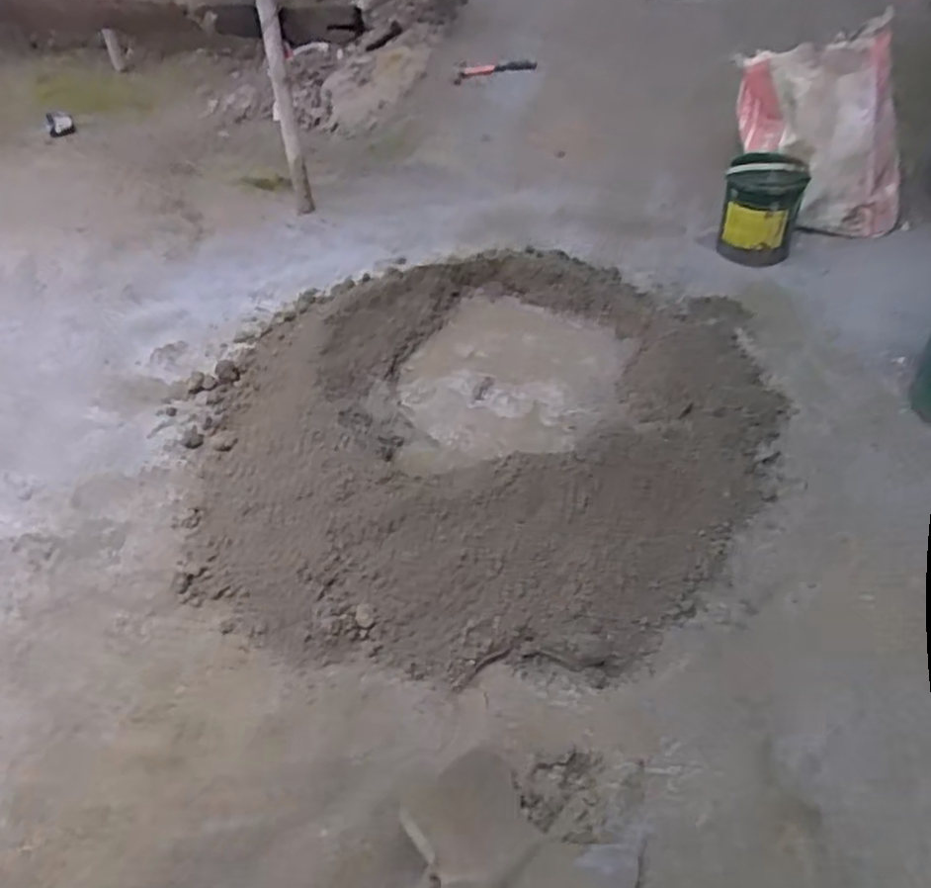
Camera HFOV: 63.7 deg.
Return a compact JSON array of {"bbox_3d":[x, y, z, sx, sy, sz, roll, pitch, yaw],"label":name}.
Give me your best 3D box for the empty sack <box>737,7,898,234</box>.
[{"bbox_3d":[0.686,-0.616,1.536,0.331,0.422,0.094,19,58,42],"label":"empty sack"}]

